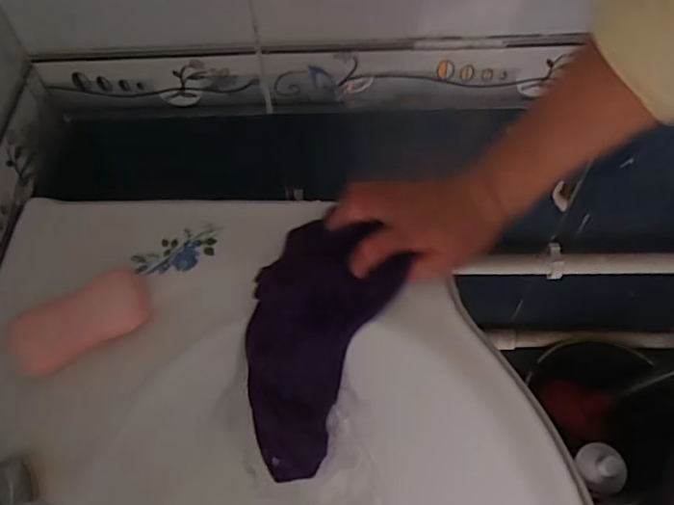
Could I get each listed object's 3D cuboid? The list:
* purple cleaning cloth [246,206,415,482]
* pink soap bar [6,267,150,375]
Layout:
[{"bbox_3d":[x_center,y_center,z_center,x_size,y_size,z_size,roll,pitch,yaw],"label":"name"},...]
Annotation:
[{"bbox_3d":[-0.024,0.068,0.421,0.089,0.042,0.182,21,93,16],"label":"purple cleaning cloth"},{"bbox_3d":[-0.185,0.050,0.420,0.091,0.033,0.049,-30,61,-15],"label":"pink soap bar"}]

